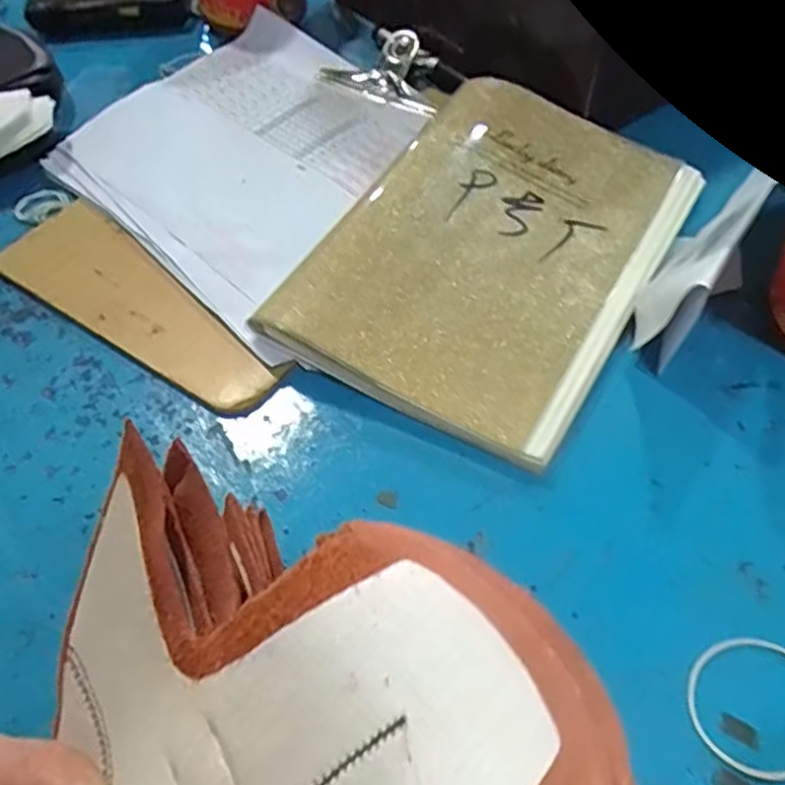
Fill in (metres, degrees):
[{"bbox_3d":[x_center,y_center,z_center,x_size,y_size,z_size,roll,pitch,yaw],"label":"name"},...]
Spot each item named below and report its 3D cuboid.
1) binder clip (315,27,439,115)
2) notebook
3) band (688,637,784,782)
[{"bbox_3d":[-0.003,-0.263,0.552,0.100,0.025,0.063,25,61,21],"label":"binder clip"},{"bbox_3d":[0.064,-0.092,0.421,0.178,0.028,0.259,26,61,21],"label":"notebook"},{"bbox_3d":[0.145,0.123,0.275,0.051,0.004,0.053,-2,55,3],"label":"band"}]

